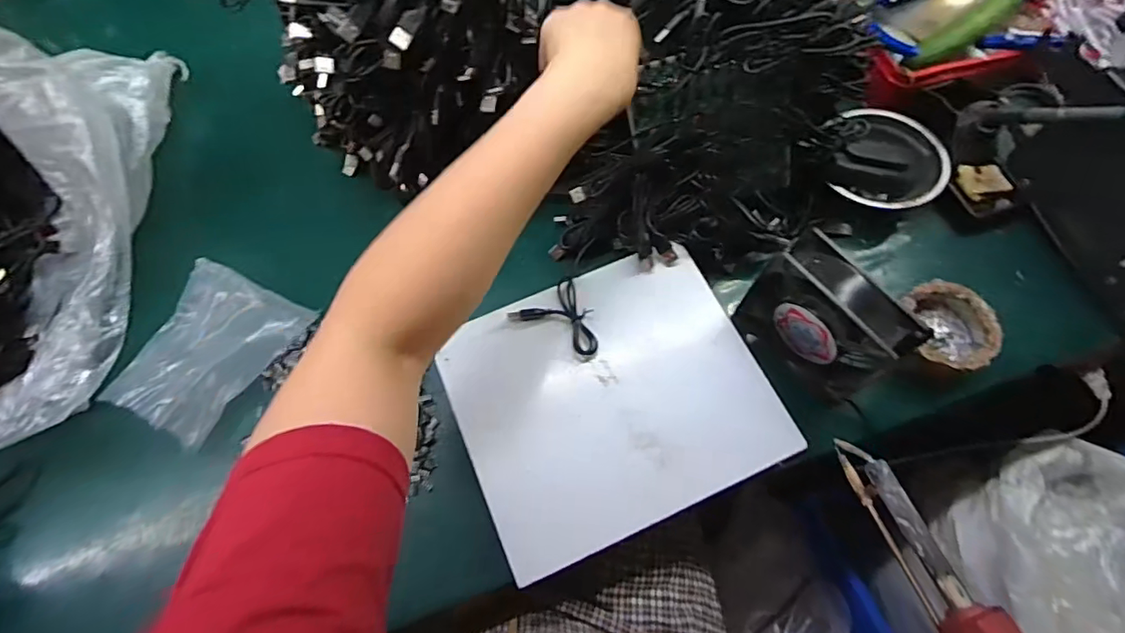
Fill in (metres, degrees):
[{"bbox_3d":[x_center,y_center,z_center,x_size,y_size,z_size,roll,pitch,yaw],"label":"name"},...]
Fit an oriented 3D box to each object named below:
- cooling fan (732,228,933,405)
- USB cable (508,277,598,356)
[{"bbox_3d":[0.220,0.005,0.440,0.044,0.117,0.120,-37,72,-14],"label":"cooling fan"},{"bbox_3d":[0.000,0.007,0.462,0.065,0.010,0.072,-36,72,-13],"label":"USB cable"}]

